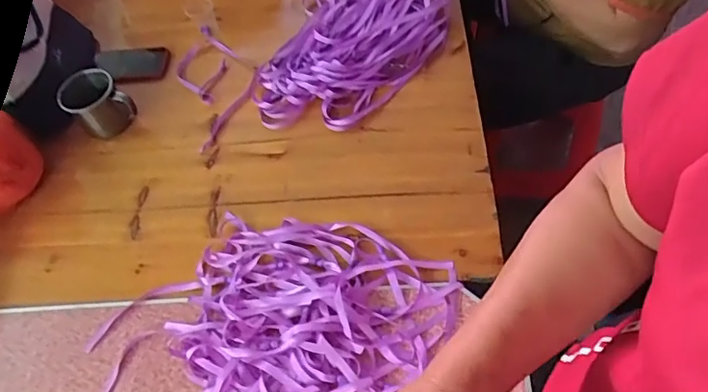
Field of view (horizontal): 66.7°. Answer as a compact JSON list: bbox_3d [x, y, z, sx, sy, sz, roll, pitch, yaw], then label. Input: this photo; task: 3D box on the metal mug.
[{"bbox_3d":[-0.407,-0.141,0.864,0.087,0.096,0.076,-41,62,-17],"label":"metal mug"}]

